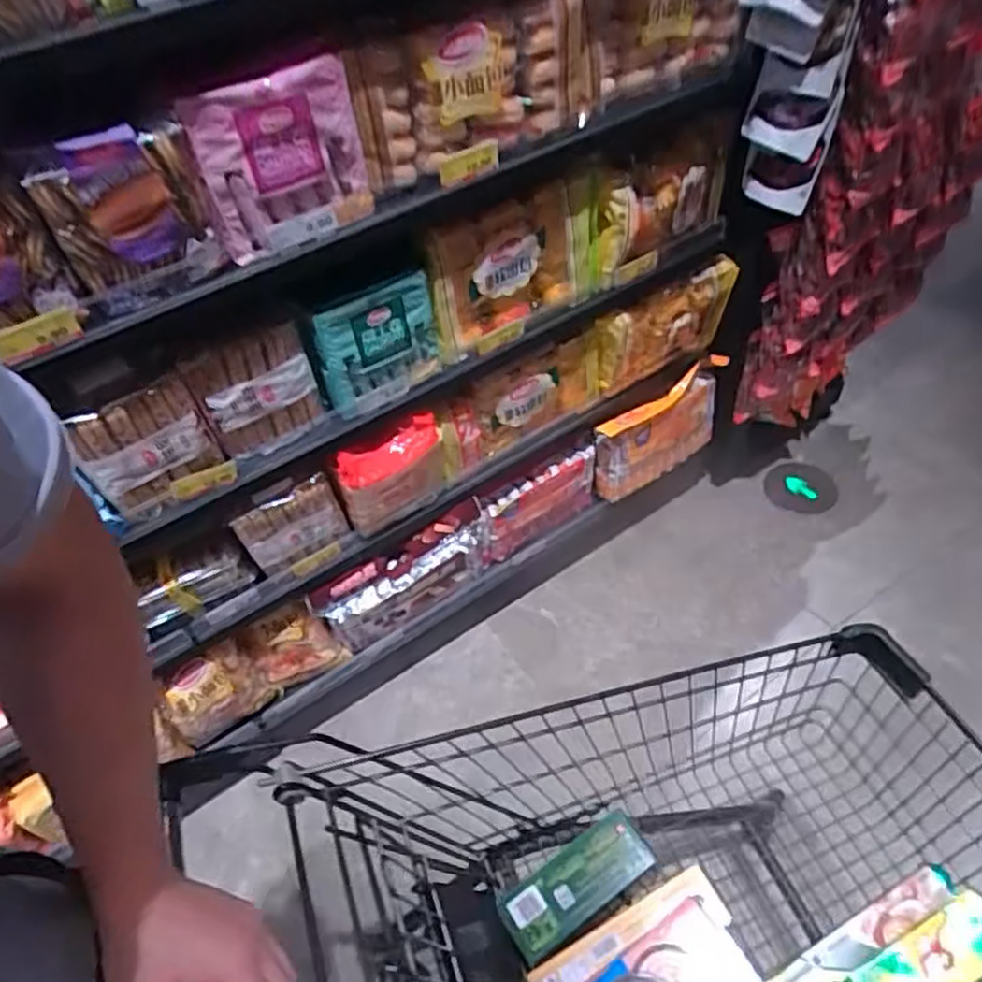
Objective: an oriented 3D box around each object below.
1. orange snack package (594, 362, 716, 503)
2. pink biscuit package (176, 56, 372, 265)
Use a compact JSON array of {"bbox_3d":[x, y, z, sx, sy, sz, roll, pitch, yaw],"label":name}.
[{"bbox_3d":[0.370,-0.119,1.524,0.315,0.217,0.072,-30,51,-18],"label":"orange snack package"},{"bbox_3d":[-0.236,-0.382,0.812,0.192,0.169,0.030,-29,51,-17],"label":"pink biscuit package"}]

